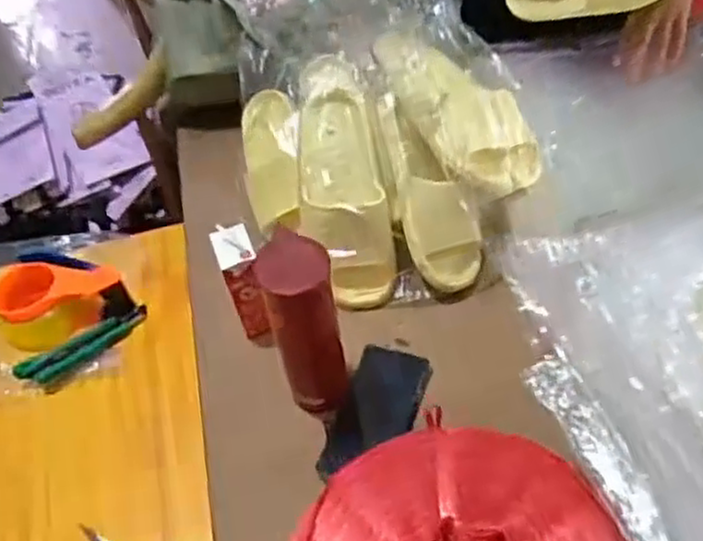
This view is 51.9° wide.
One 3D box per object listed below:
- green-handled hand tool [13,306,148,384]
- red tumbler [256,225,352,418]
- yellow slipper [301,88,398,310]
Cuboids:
[{"bbox_3d":[-0.319,0.090,0.869,0.158,0.027,0.032,-32,55,-18],"label":"green-handled hand tool"},{"bbox_3d":[-0.043,0.067,0.718,0.065,0.193,0.067,-12,51,-3],"label":"red tumbler"},{"bbox_3d":[-0.011,-0.089,0.844,0.099,0.081,0.270,-11,91,-2],"label":"yellow slipper"}]

